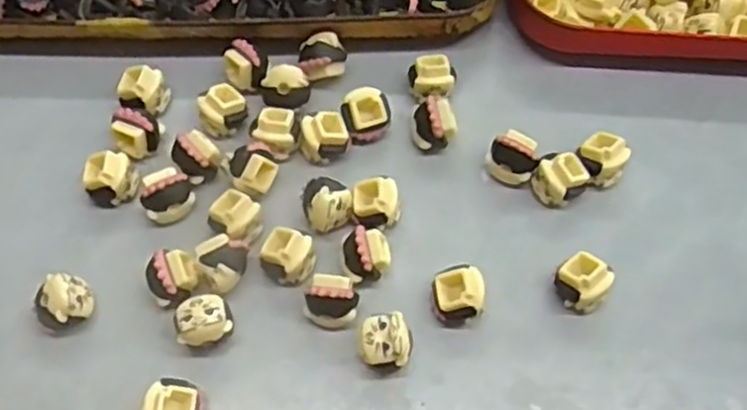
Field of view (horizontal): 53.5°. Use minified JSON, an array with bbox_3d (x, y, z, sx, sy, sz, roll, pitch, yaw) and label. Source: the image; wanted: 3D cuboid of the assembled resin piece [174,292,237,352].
[{"bbox_3d":[-0.049,0.034,0.218,0.016,0.015,0.014,-20,67,-10],"label":"assembled resin piece"}]

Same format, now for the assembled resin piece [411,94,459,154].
[{"bbox_3d":[0.020,-0.027,0.249,0.015,0.015,0.014,3,65,1],"label":"assembled resin piece"}]

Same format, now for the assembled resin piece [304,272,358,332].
[{"bbox_3d":[-0.012,0.029,0.221,0.015,0.015,0.013,13,66,5],"label":"assembled resin piece"}]

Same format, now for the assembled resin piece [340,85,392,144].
[{"bbox_3d":[-0.003,-0.030,0.250,0.016,0.012,0.015,-6,65,-3],"label":"assembled resin piece"}]

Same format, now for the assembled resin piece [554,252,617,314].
[{"bbox_3d":[0.064,0.024,0.226,0.016,0.014,0.014,40,71,16],"label":"assembled resin piece"}]

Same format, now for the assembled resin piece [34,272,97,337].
[{"bbox_3d":[-0.091,0.030,0.221,0.016,0.017,0.014,-15,66,-7],"label":"assembled resin piece"}]

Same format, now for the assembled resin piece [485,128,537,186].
[{"bbox_3d":[0.046,-0.015,0.244,0.016,0.015,0.013,30,68,13],"label":"assembled resin piece"}]

